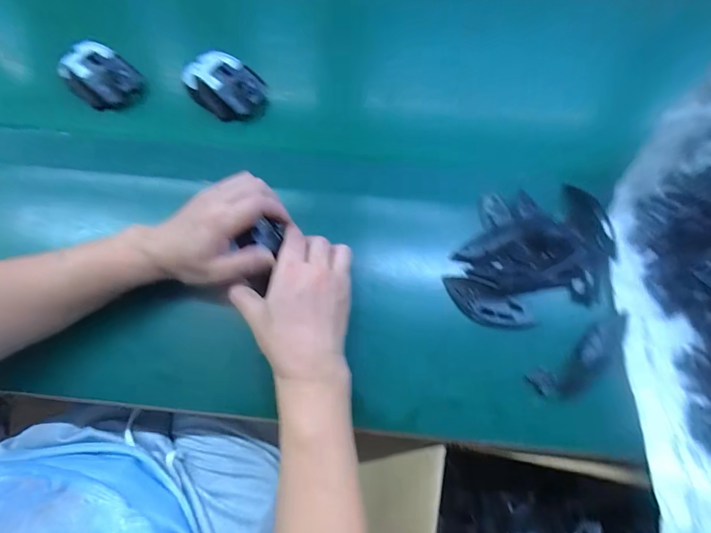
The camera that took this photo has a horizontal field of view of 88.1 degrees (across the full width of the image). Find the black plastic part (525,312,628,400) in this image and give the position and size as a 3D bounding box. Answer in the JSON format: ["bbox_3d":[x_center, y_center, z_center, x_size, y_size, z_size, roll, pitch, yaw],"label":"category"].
[{"bbox_3d":[0.229,0.093,0.362,0.112,0.015,0.039,-31,72,-10],"label":"black plastic part"}]

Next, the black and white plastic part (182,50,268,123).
[{"bbox_3d":[-0.179,-0.244,0.496,0.124,0.038,0.074,34,73,13],"label":"black and white plastic part"}]

